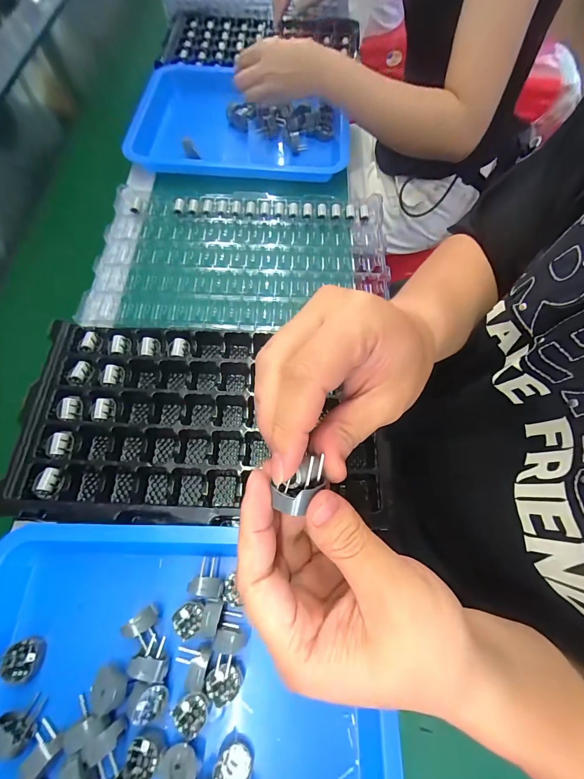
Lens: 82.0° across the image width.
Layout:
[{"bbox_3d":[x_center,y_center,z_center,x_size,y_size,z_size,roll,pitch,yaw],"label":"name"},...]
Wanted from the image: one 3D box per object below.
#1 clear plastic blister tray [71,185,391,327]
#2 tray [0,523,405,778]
[{"bbox_3d":[-0.062,-0.169,0.432,0.360,0.020,0.214,0,66,0],"label":"clear plastic blister tray"},{"bbox_3d":[-0.092,0.249,0.258,0.343,0.049,0.259,2,67,2],"label":"tray"}]

